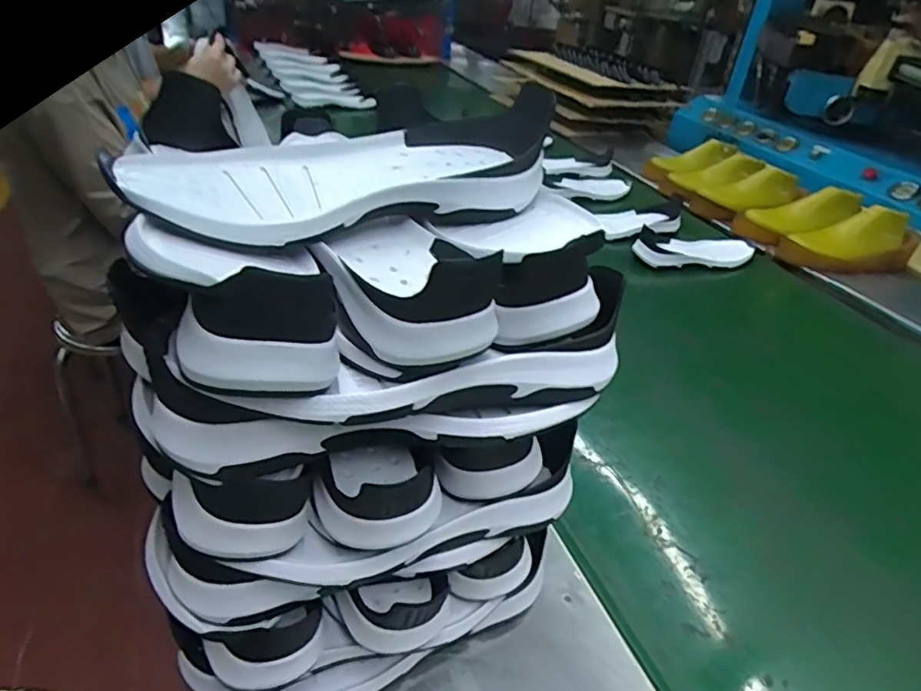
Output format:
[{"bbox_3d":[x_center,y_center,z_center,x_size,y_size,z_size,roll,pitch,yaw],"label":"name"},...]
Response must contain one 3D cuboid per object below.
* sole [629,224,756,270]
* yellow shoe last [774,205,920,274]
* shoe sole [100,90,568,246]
[{"bbox_3d":[0.456,-0.187,1.148,0.262,0.046,0.079,-4,36,-15],"label":"sole"},{"bbox_3d":[0.786,-0.212,1.166,0.272,0.100,0.088,-2,36,-13],"label":"yellow shoe last"},{"bbox_3d":[-0.072,-0.118,0.366,0.251,0.063,0.093,-14,40,-27],"label":"shoe sole"}]

